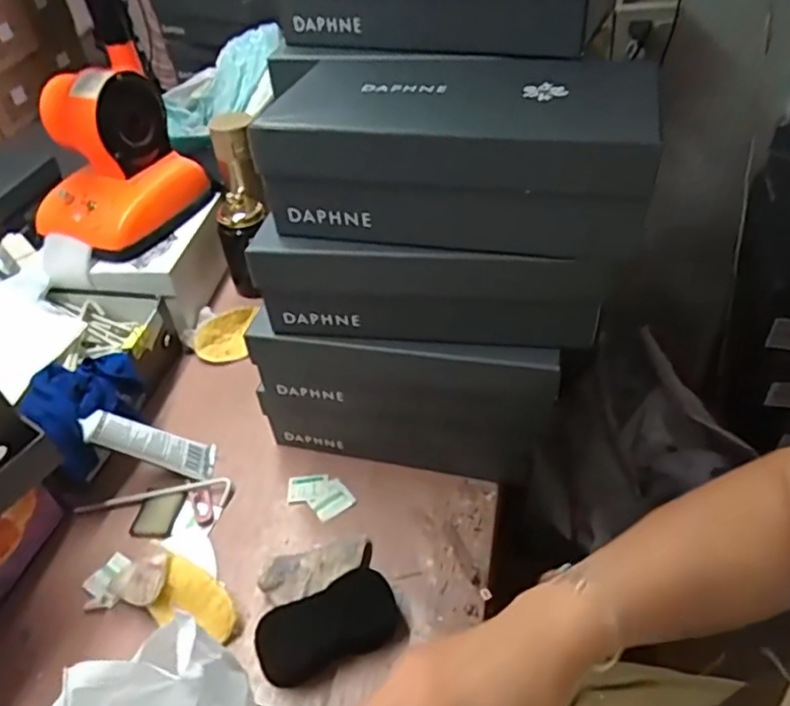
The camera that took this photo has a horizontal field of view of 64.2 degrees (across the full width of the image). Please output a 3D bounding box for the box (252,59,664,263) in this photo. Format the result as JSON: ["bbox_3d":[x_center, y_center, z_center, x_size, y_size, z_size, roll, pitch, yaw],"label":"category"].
[{"bbox_3d":[0.047,-0.190,0.554,0.315,0.096,0.230,5,44,12],"label":"box"}]

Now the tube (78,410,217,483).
[{"bbox_3d":[-0.271,0.103,0.703,0.146,0.021,0.046,26,33,-28],"label":"tube"}]

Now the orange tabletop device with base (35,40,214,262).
[{"bbox_3d":[-0.398,-0.267,0.891,0.161,0.225,0.228,30,53,33],"label":"orange tabletop device with base"}]

